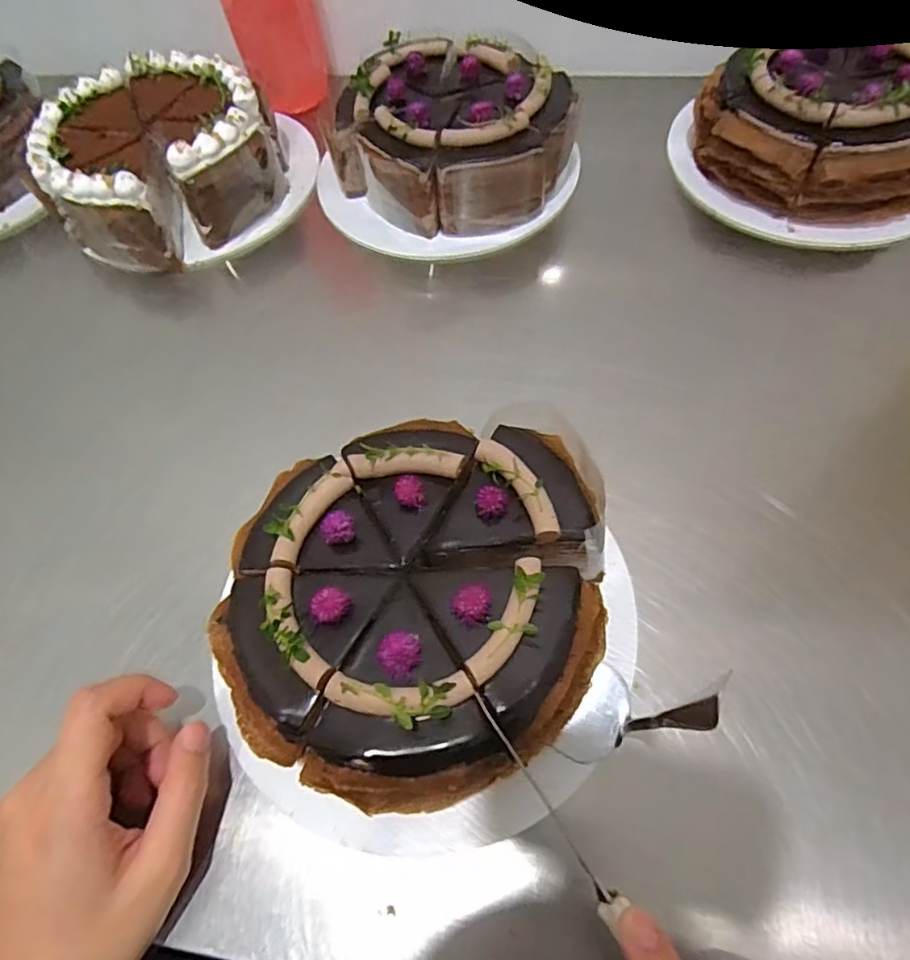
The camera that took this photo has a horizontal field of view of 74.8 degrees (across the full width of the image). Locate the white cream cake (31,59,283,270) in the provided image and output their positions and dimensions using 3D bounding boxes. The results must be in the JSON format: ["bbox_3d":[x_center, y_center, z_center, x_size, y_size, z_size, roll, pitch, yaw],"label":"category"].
[{"bbox_3d":[-0.234,-0.256,0.470,0.172,0.066,0.158,-35,64,-14],"label":"white cream cake"}]

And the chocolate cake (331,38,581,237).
[{"bbox_3d":[-0.004,-0.260,0.451,0.170,0.066,0.142,23,65,16],"label":"chocolate cake"}]

